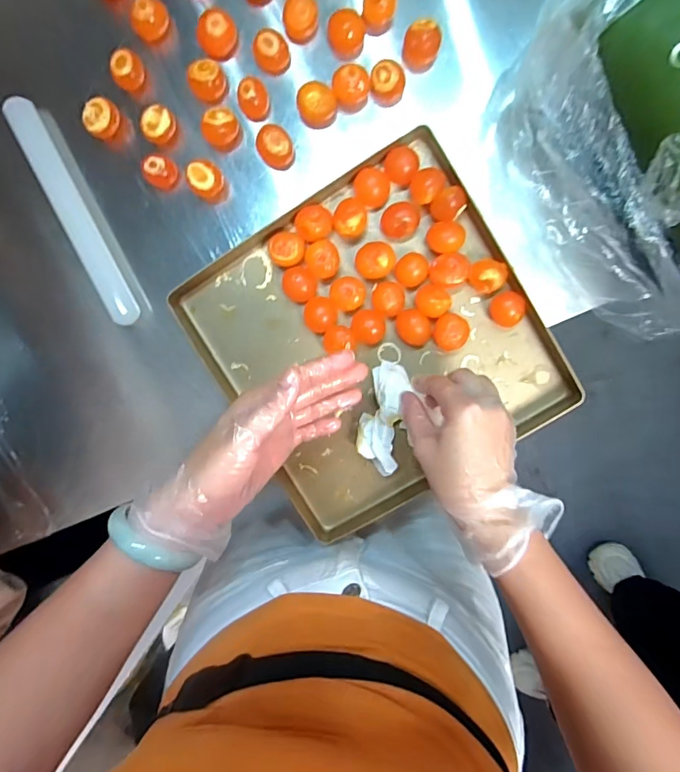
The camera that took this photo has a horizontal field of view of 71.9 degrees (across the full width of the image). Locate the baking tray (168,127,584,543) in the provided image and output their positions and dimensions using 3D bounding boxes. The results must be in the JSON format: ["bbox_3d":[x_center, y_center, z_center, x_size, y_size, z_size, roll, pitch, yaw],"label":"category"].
[{"bbox_3d":[0.029,-0.035,0.437,0.279,0.032,0.282,-31,94,7],"label":"baking tray"}]

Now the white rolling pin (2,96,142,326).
[{"bbox_3d":[-0.248,-0.159,0.439,0.022,0.025,0.216,-25,95,6],"label":"white rolling pin"}]

